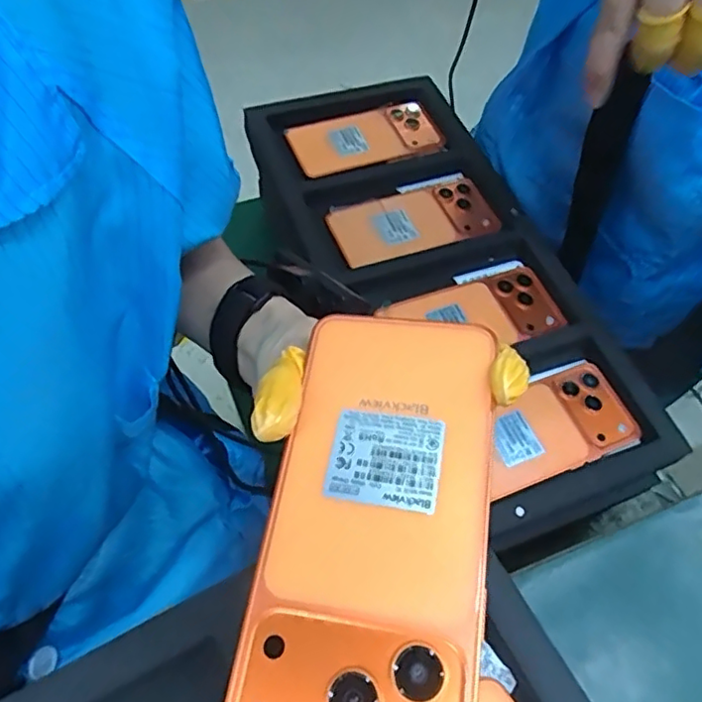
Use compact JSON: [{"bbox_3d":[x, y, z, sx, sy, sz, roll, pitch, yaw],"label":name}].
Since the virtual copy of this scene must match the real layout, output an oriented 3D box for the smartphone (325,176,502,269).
[{"bbox_3d":[0.062,-0.128,0.587,0.162,0.012,0.073,-17,62,-14],"label":"smartphone"}]

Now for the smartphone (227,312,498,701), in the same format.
[{"bbox_3d":[0.008,0.059,0.206,0.075,0.017,0.163,10,61,2],"label":"smartphone"}]

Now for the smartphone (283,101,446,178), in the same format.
[{"bbox_3d":[0.017,-0.230,0.638,0.160,0.014,0.067,-18,62,-14],"label":"smartphone"}]

